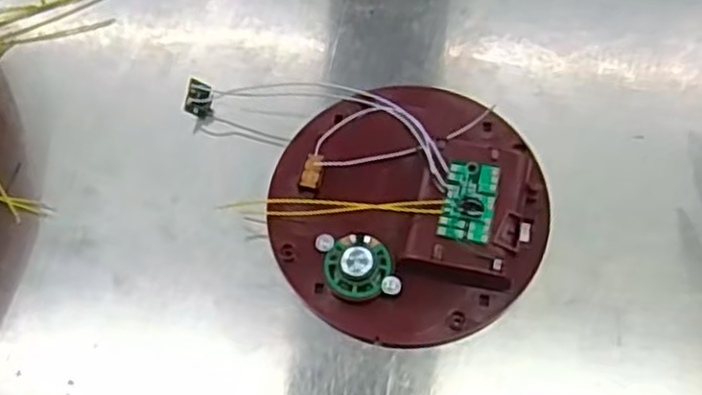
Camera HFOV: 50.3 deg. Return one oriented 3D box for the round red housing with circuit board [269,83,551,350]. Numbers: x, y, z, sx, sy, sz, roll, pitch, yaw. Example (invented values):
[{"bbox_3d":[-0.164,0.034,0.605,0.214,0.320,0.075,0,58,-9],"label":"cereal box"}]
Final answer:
[{"bbox_3d":[0.026,0.003,0.324,0.115,0.027,0.113,-1,65,2],"label":"round red housing with circuit board"}]

